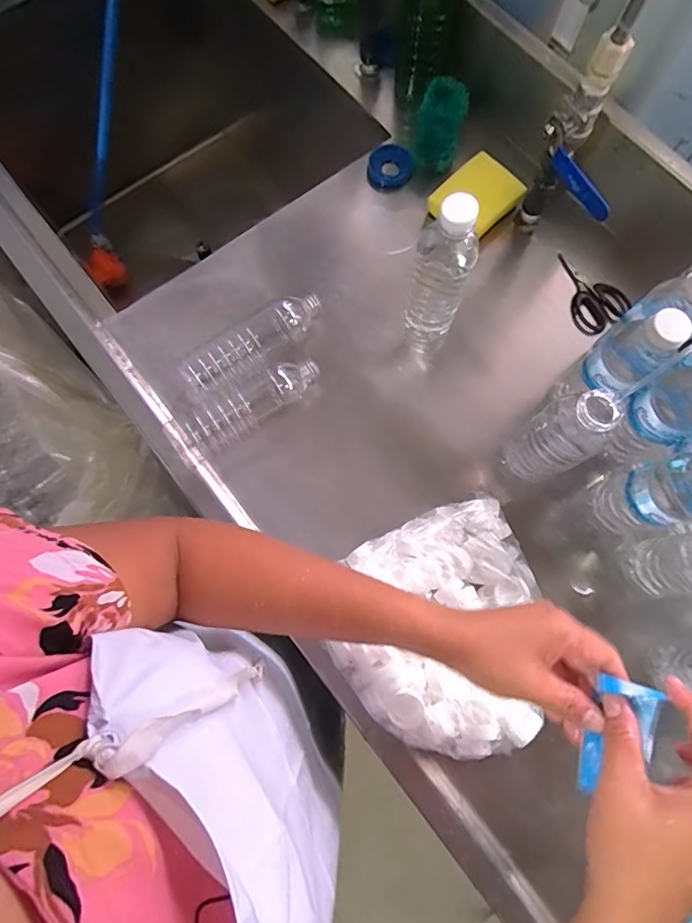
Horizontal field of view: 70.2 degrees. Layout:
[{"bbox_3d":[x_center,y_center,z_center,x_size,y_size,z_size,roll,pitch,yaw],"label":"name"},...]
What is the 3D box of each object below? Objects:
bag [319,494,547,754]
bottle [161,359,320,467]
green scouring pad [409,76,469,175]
[{"bbox_3d":[0.095,0.158,0.461,0.213,0.049,0.209,-26,77,-8],"label":"bag"},{"bbox_3d":[-0.110,-0.061,0.541,0.171,0.053,0.053,-36,79,-10],"label":"bottle"},{"bbox_3d":[0.119,-0.434,0.630,0.057,0.030,0.106,15,91,3],"label":"green scouring pad"}]

